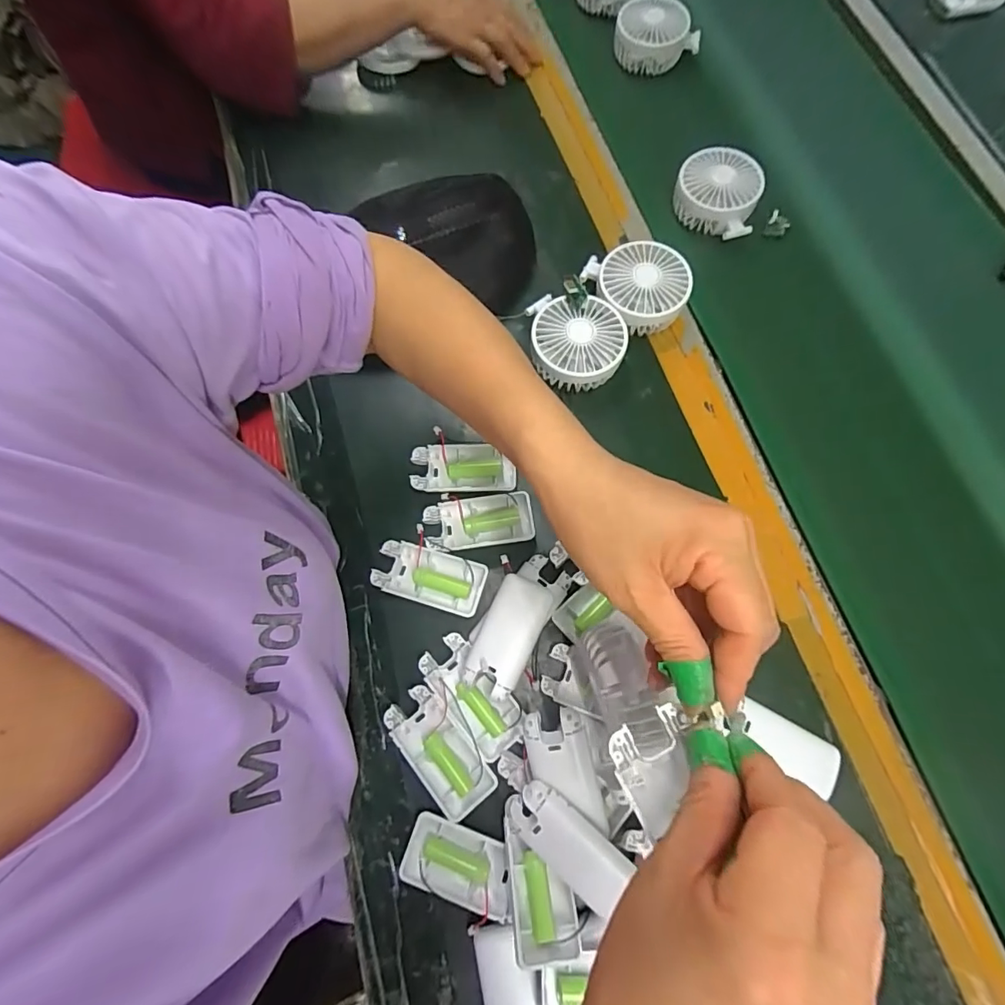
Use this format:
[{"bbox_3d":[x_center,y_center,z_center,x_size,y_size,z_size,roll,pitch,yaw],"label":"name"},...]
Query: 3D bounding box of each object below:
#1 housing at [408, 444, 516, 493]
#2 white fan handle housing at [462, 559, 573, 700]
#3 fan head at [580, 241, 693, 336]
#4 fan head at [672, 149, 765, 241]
[{"bbox_3d":[-0.037,-0.030,0.467,0.095,0.018,0.046,2,72,-1],"label":"housing"},{"bbox_3d":[0.010,0.097,0.404,0.047,0.026,0.111,31,74,8],"label":"white fan handle housing"},{"bbox_3d":[0.138,-0.214,0.502,0.092,0.050,0.087,1,72,-2],"label":"fan head"},{"bbox_3d":[0.236,-0.343,0.553,0.087,0.042,0.092,14,72,3],"label":"fan head"}]

